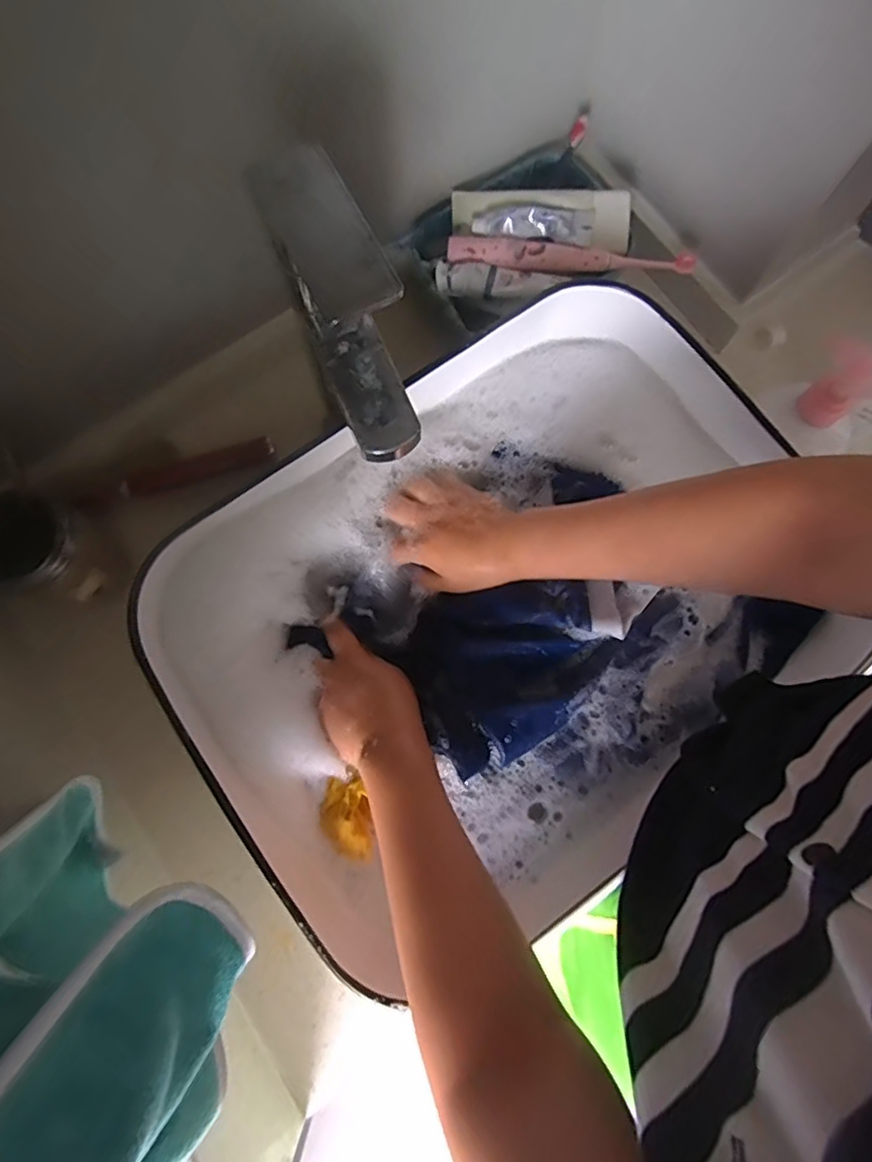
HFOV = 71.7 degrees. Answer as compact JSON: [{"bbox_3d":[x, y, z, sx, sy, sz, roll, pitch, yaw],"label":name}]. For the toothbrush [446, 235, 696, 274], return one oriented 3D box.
[{"bbox_3d":[0.128,-0.311,0.585,0.231,0.029,0.028,4,78,-1],"label":"toothbrush"}]

